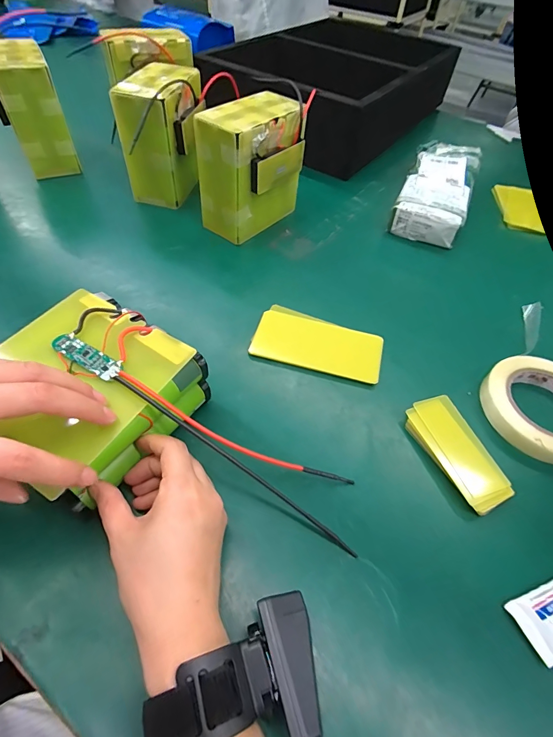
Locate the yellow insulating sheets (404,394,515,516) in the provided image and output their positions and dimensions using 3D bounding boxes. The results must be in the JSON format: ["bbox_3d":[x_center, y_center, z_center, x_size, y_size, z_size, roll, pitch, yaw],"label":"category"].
[{"bbox_3d":[0.164,0.076,0.340,0.049,0.016,0.105,-15,56,-15],"label":"yellow insulating sheets"}]

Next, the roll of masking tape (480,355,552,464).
[{"bbox_3d":[0.270,0.038,0.371,0.104,0.022,0.113,2,53,-3],"label":"roll of masking tape"}]

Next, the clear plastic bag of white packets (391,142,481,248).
[{"bbox_3d":[0.271,-0.304,0.626,0.108,0.058,0.266,20,53,10],"label":"clear plastic bag of white packets"}]

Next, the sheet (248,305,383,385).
[{"bbox_3d":[0.047,-0.030,0.422,0.142,0.009,0.077,14,53,6],"label":"sheet"}]

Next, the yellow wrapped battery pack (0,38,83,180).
[{"bbox_3d":[-0.379,-0.397,0.581,0.080,0.160,0.106,-19,56,-19],"label":"yellow wrapped battery pack"}]

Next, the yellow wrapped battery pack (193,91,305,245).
[{"bbox_3d":[-0.034,-0.271,0.513,0.085,0.145,0.137,35,57,21],"label":"yellow wrapped battery pack"}]

